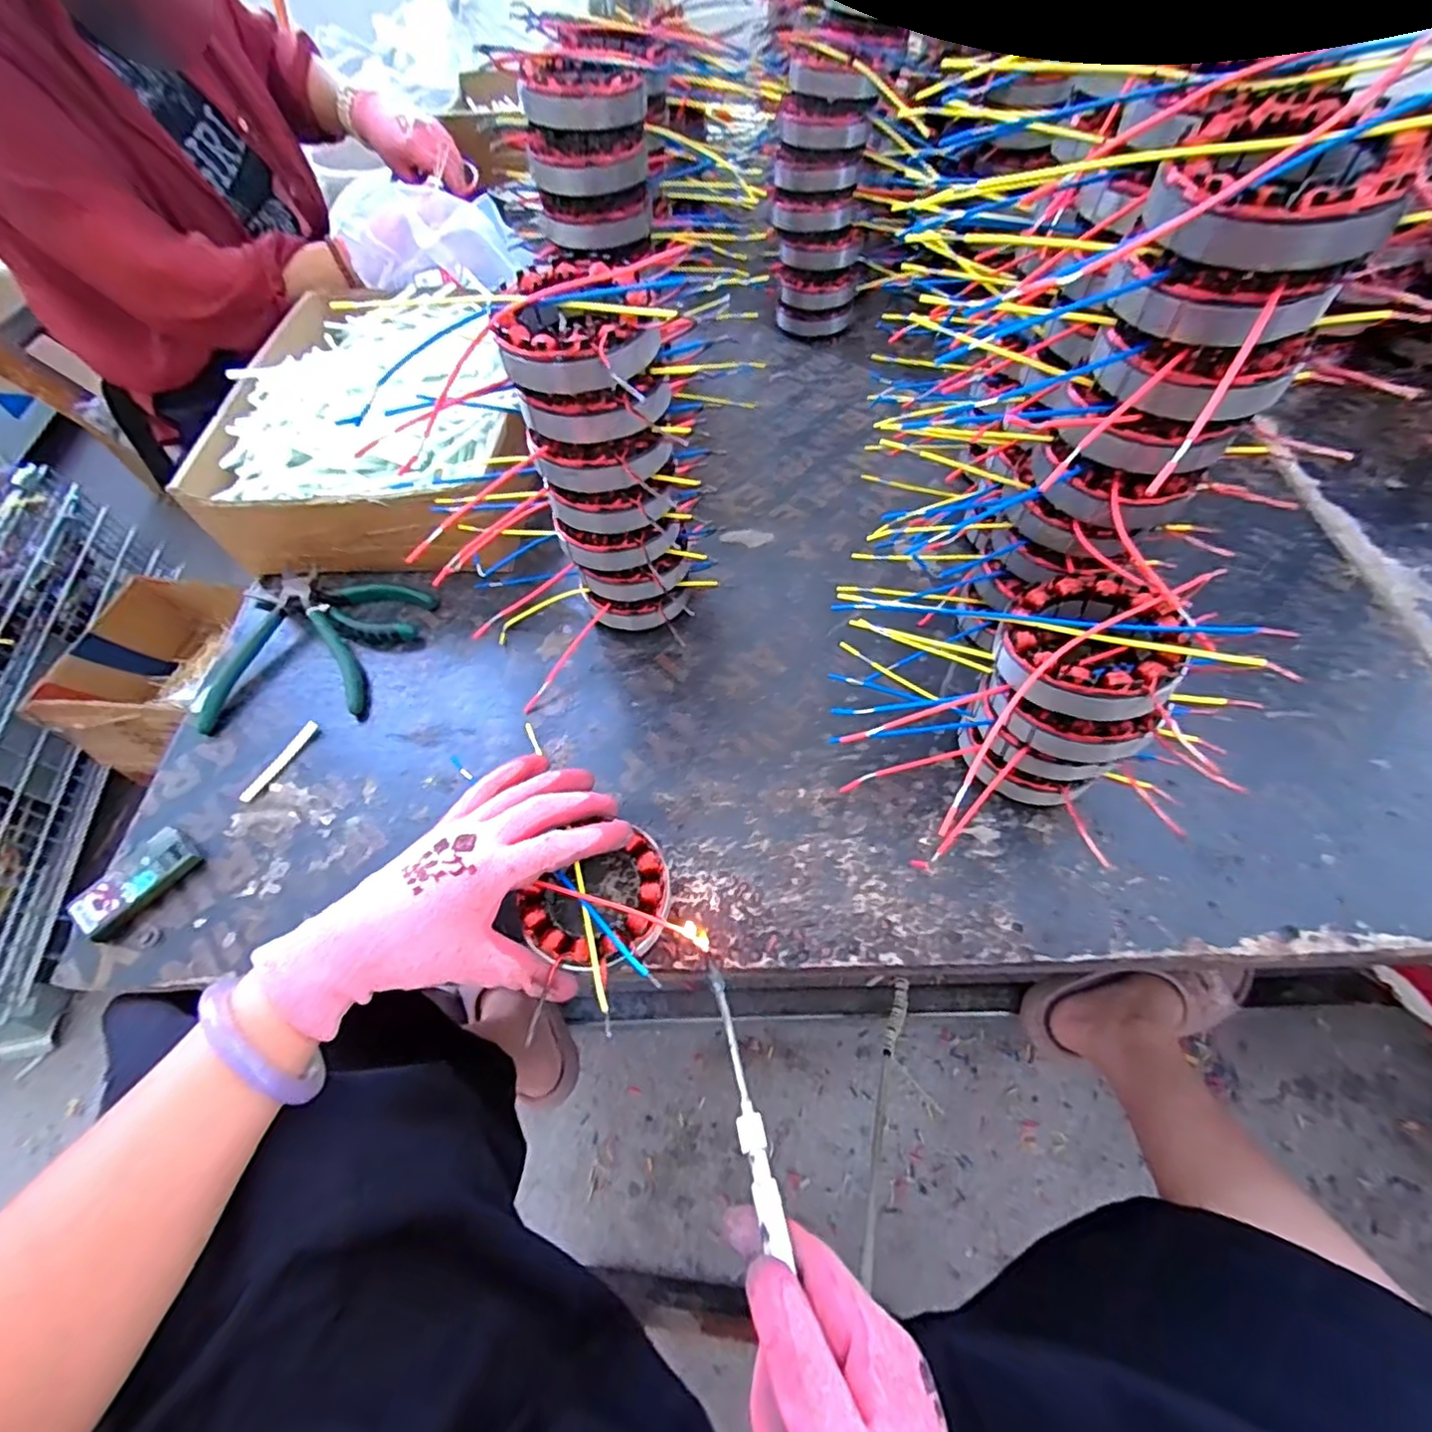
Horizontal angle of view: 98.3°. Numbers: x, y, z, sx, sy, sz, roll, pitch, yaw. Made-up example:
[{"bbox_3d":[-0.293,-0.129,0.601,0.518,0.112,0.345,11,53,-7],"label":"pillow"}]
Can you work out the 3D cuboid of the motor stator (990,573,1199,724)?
[{"bbox_3d":[0.196,-0.039,0.325,0.086,0.031,0.086,-5,51,6],"label":"motor stator"}]

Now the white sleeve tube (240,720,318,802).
[{"bbox_3d":[-0.312,0.032,0.443,0.009,0.005,0.067,23,63,17],"label":"white sleeve tube"}]

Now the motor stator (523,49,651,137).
[{"bbox_3d":[-0.092,-0.441,0.436,0.083,0.031,0.083,-7,59,0],"label":"motor stator"}]

